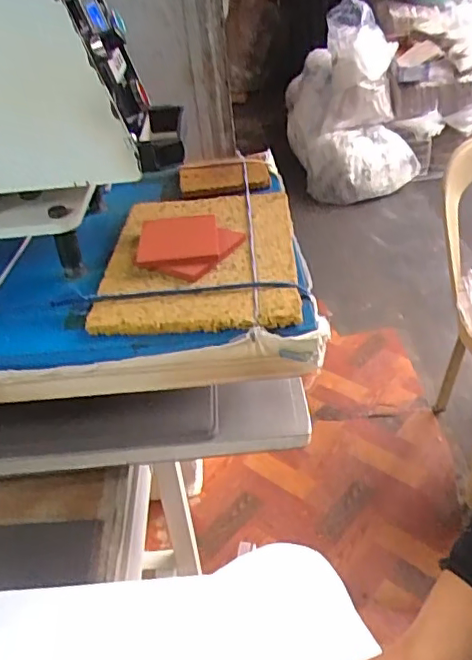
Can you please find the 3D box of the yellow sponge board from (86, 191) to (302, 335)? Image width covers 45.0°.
[{"bbox_3d":[-0.034,-0.081,0.564,0.179,0.019,0.247,-2,37,4],"label":"yellow sponge board"}]

